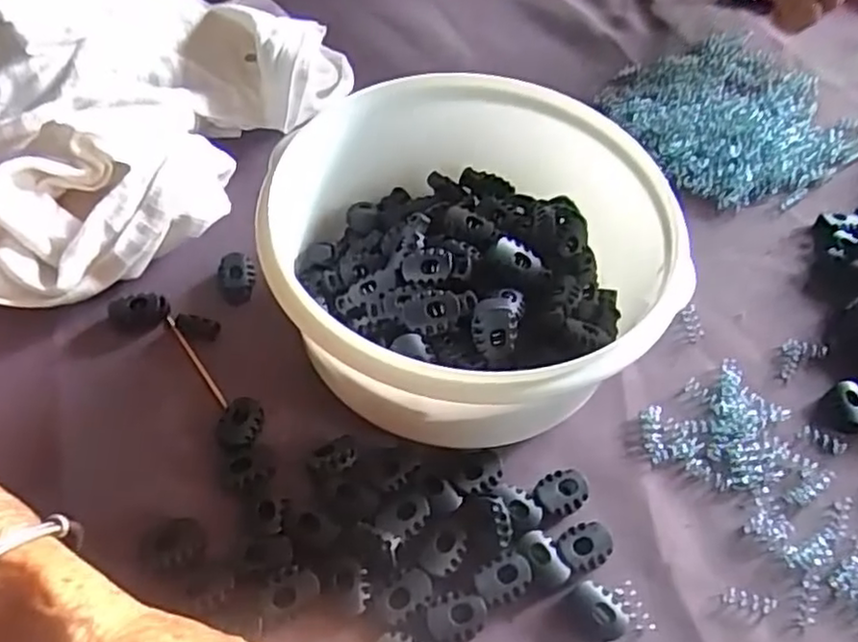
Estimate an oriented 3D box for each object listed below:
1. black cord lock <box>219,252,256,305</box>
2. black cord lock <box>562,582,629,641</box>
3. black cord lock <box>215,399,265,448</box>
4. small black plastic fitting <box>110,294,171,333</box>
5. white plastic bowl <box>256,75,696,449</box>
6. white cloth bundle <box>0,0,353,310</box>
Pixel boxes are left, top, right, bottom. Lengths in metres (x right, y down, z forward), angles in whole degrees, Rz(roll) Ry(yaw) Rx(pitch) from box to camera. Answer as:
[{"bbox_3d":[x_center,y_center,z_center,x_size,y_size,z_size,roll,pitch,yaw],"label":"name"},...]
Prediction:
[{"bbox_3d":[-0.091,-0.021,0.325,0.017,0.006,0.025,-12,57,-12],"label":"black cord lock"},{"bbox_3d":[0.062,0.107,0.252,0.014,0.008,0.022,-37,65,-25],"label":"black cord lock"},{"bbox_3d":[-0.077,0.042,0.283,0.017,0.006,0.023,9,56,2],"label":"black cord lock"},{"bbox_3d":[-0.132,-0.004,0.313,0.027,0.008,0.014,-5,56,-7],"label":"small black plastic fitting"},{"bbox_3d":[0.016,-0.024,0.293,0.146,0.074,0.156,2,56,-3],"label":"white plastic bowl"},{"bbox_3d":[-0.158,-0.115,0.354,0.160,0.059,0.238,31,59,16],"label":"white cloth bundle"}]

